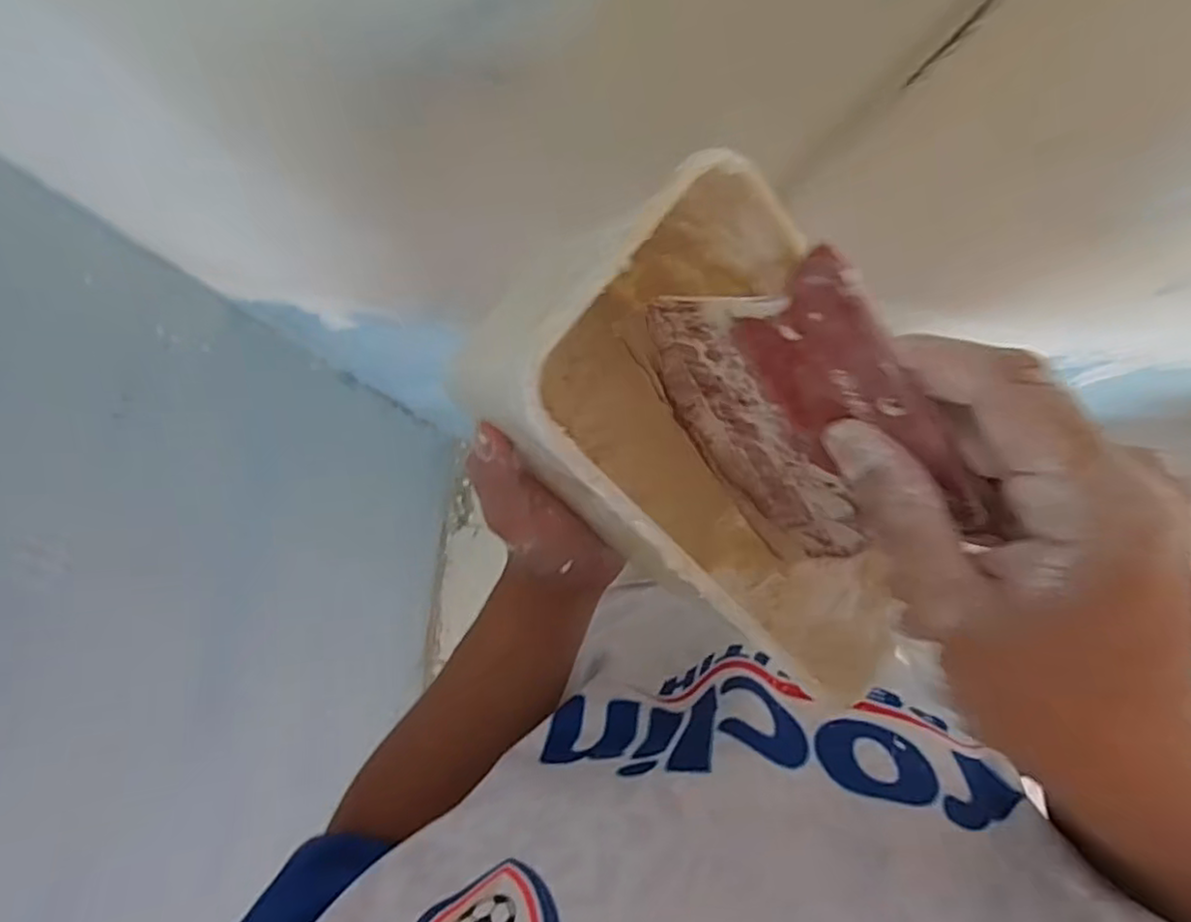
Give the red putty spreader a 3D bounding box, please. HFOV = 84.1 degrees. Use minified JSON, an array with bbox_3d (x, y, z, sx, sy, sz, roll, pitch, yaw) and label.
[{"bbox_3d":[0.068,-0.013,0.225,0.004,0.098,0.110,-42,101,-27],"label":"red putty spreader"}]

